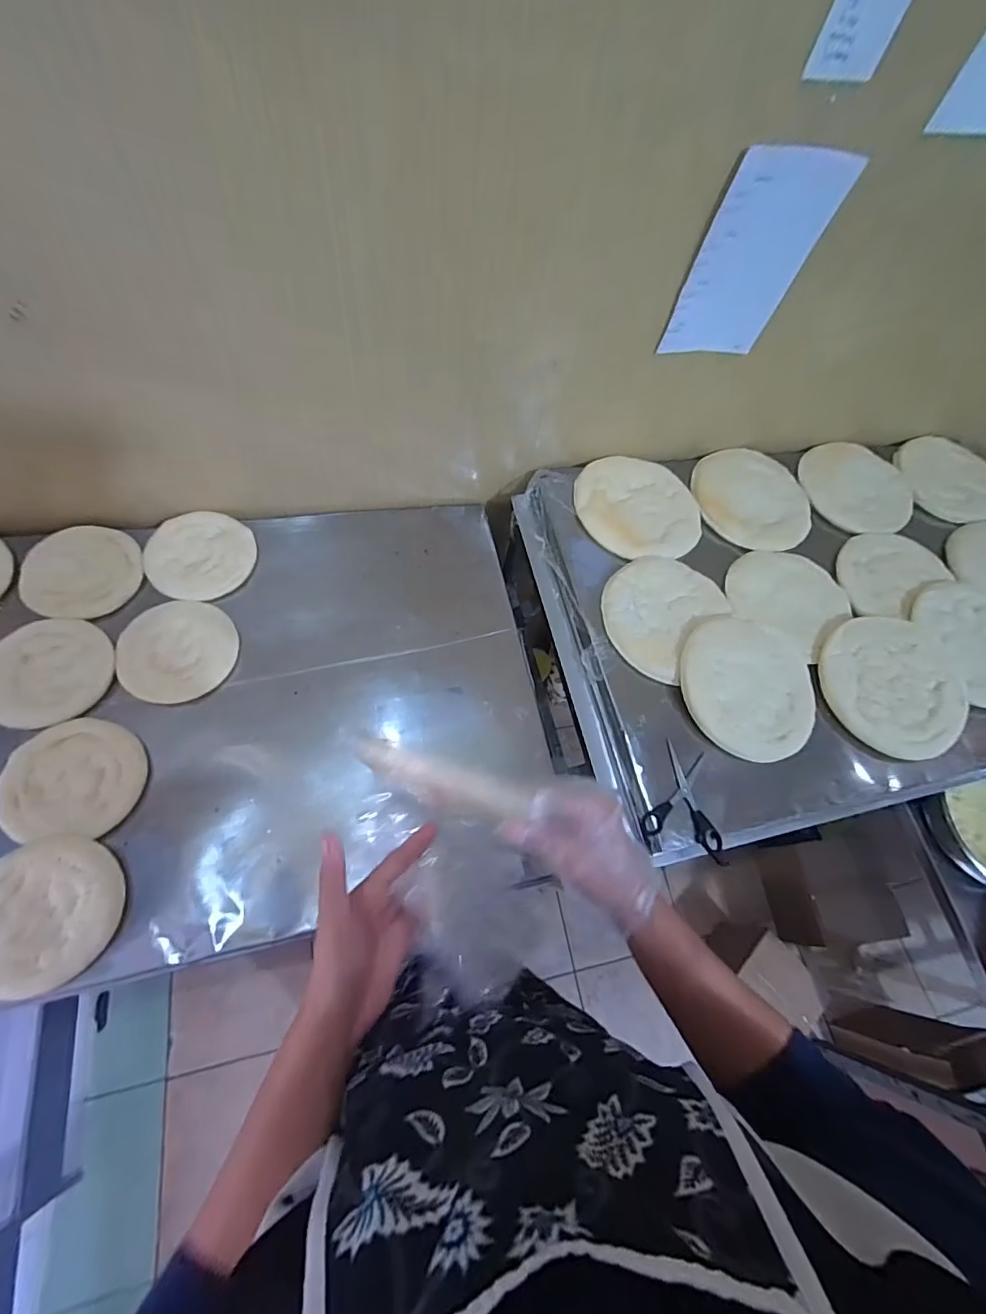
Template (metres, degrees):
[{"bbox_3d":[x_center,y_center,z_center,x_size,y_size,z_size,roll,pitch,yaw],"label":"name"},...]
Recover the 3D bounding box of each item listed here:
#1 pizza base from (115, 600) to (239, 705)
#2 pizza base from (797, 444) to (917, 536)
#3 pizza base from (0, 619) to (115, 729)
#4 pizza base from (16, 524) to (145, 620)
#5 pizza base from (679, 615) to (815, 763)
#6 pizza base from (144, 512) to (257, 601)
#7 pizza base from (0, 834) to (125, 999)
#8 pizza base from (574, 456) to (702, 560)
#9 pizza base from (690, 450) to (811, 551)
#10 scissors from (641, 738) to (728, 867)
[{"bbox_3d":[-0.436,-0.010,0.672,0.147,0.018,0.140,3,65,-7],"label":"pizza base"},{"bbox_3d":[0.651,-0.312,0.877,0.179,0.031,0.203,-24,71,-18],"label":"pizza base"},{"bbox_3d":[-0.586,0.017,0.636,0.144,0.020,0.149,7,65,-5],"label":"pizza base"},{"bbox_3d":[-0.592,-0.125,0.703,0.156,0.015,0.145,20,64,1],"label":"pizza base"},{"bbox_3d":[0.353,0.034,0.668,0.196,0.028,0.198,3,65,-7],"label":"pizza base"},{"bbox_3d":[-0.441,-0.156,0.735,0.150,0.011,0.147,17,64,-1],"label":"pizza base"},{"bbox_3d":[-0.490,0.276,0.529,0.148,0.014,0.148,5,66,-12],"label":"pizza base"},{"bbox_3d":[0.235,-0.240,0.787,0.197,0.030,0.179,2,65,-8],"label":"pizza base"},{"bbox_3d":[0.446,-0.274,0.830,0.193,0.010,0.203,3,65,-7],"label":"pizza base"},{"bbox_3d":[0.248,0.175,0.601,0.099,0.006,0.118,24,64,2],"label":"scissors"}]

